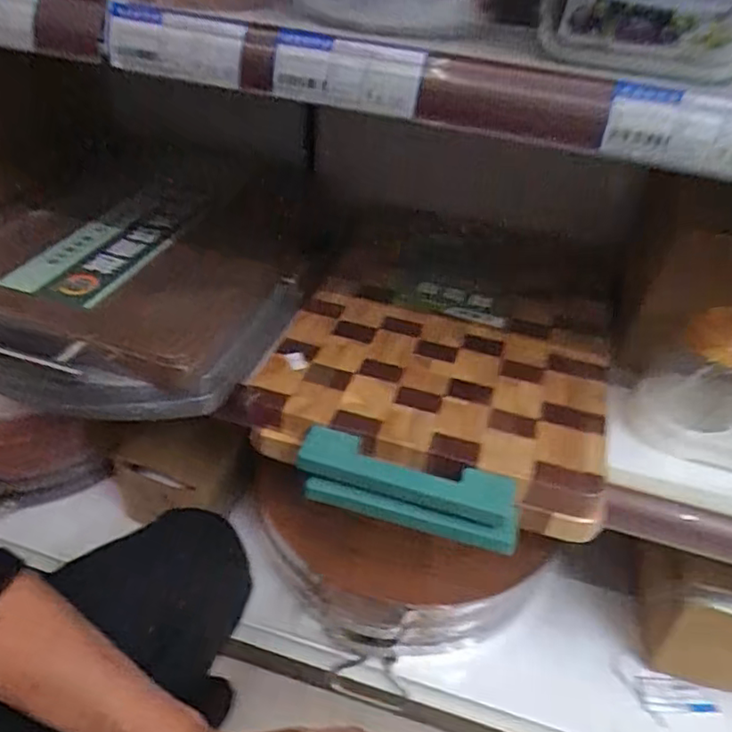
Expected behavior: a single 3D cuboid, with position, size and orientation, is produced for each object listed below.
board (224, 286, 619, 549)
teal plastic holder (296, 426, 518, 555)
[{"bbox_3d":[0.063,0.017,0.558,0.301,0.038,0.222,13,41,9],"label":"board"},{"bbox_3d":[0.031,0.093,0.466,0.167,0.042,0.038,14,41,10],"label":"teal plastic holder"}]

